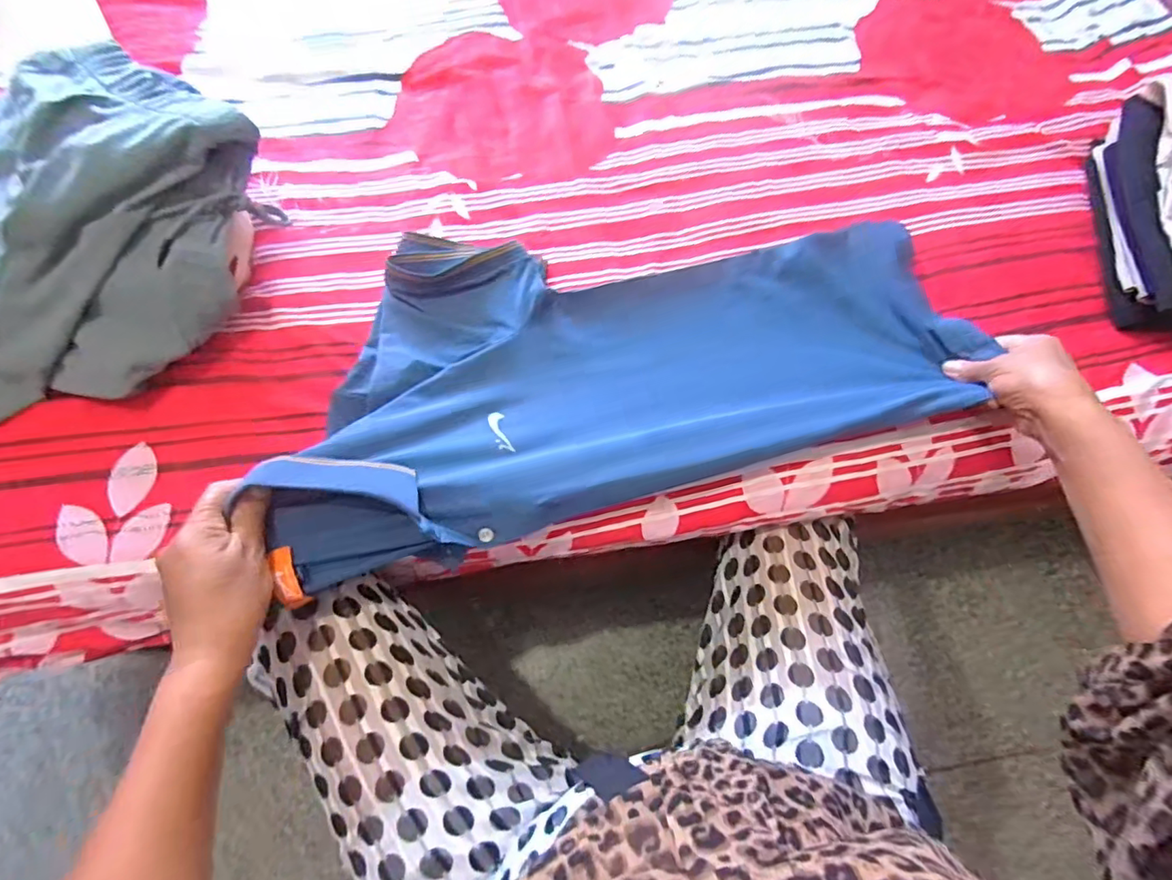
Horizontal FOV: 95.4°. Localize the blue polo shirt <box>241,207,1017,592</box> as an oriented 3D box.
[{"bbox_3d":[0.033,-0.085,0.509,0.621,0.083,0.289,-15,69,-11],"label":"blue polo shirt"}]

